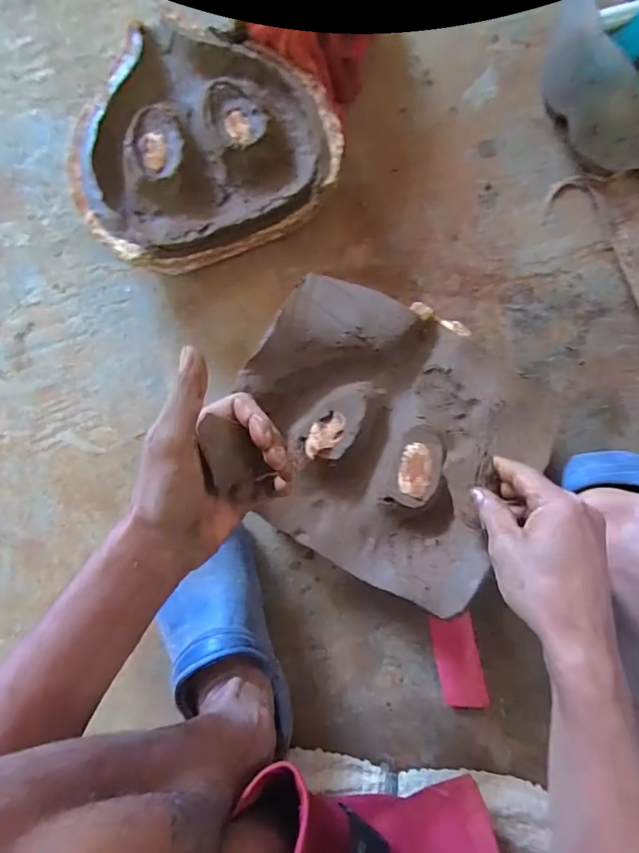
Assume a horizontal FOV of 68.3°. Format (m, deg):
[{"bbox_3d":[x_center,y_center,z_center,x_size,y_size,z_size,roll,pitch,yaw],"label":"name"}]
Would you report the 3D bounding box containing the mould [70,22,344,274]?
[{"bbox_3d":[-0.136,-0.317,0.521,0.276,0.067,0.252,0,86,1],"label":"mould"}]

